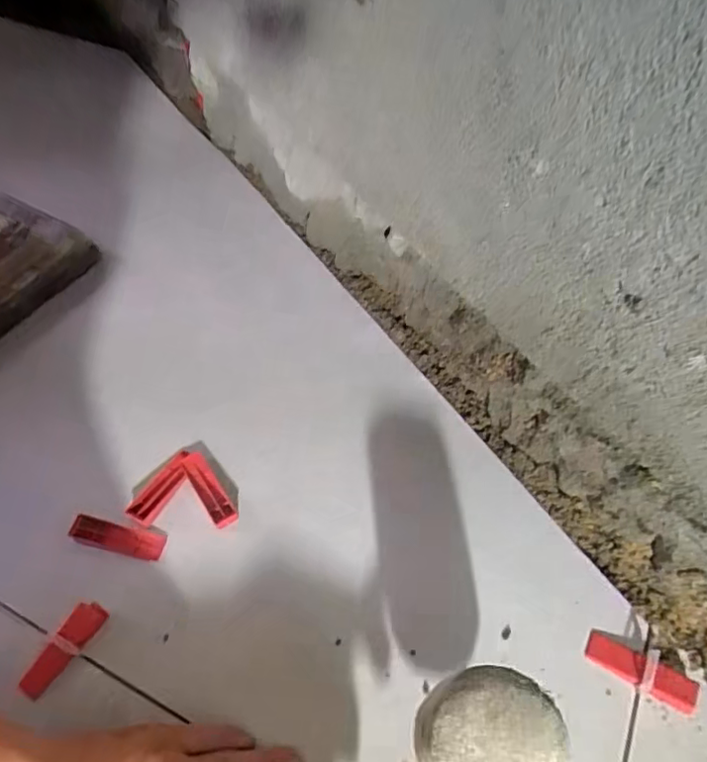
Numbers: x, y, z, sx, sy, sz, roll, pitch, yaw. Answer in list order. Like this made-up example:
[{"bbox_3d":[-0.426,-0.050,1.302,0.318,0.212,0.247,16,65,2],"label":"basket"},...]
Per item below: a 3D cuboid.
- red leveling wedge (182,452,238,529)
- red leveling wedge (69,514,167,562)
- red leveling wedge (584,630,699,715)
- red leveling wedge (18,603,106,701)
[{"bbox_3d":[-0.124,0.094,0.499,0.020,0.016,0.075,-29,58,-19],"label":"red leveling wedge"},{"bbox_3d":[-0.189,0.126,0.468,0.071,0.011,0.021,17,54,-4],"label":"red leveling wedge"},{"bbox_3d":[0.204,0.206,0.413,0.073,0.012,0.023,26,58,18],"label":"red leveling wedge"},{"bbox_3d":[-0.210,0.194,0.419,0.022,0.011,0.068,26,58,18],"label":"red leveling wedge"}]

